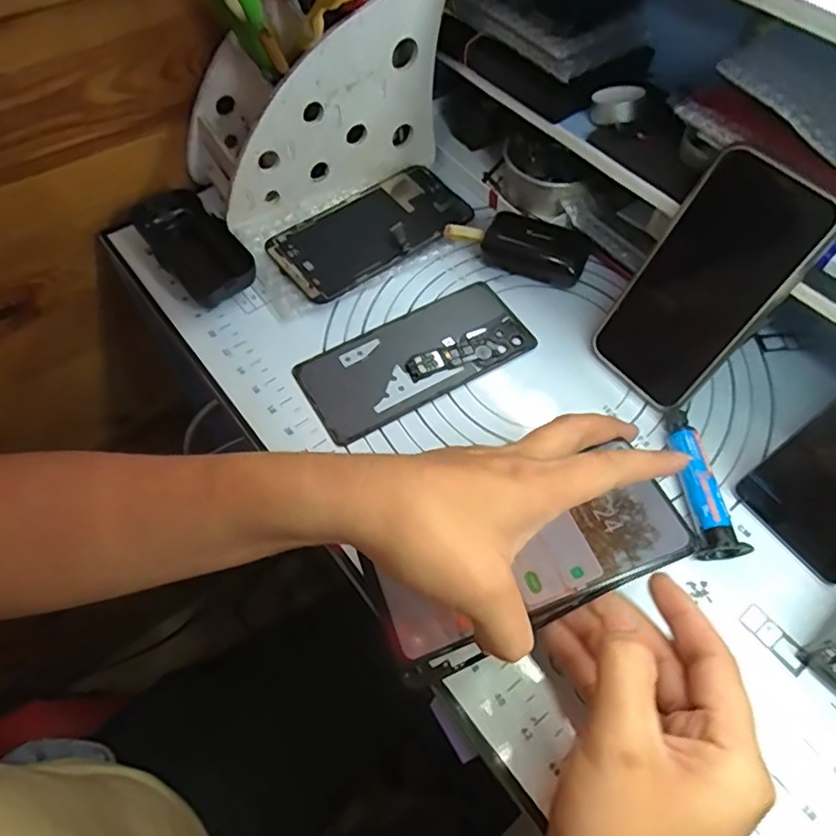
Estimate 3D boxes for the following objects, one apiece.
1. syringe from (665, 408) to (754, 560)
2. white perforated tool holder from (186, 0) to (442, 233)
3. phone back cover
[{"bbox_3d":[0.167,0.037,0.355,0.027,0.020,0.091,-3,60,-4],"label":"syringe"},{"bbox_3d":[-0.079,-0.235,0.438,0.181,0.130,0.085,-26,64,-16],"label":"white perforated tool holder"},{"bbox_3d":[-0.001,-0.043,0.410,0.157,0.005,0.072,-28,64,-16],"label":"phone back cover"}]

